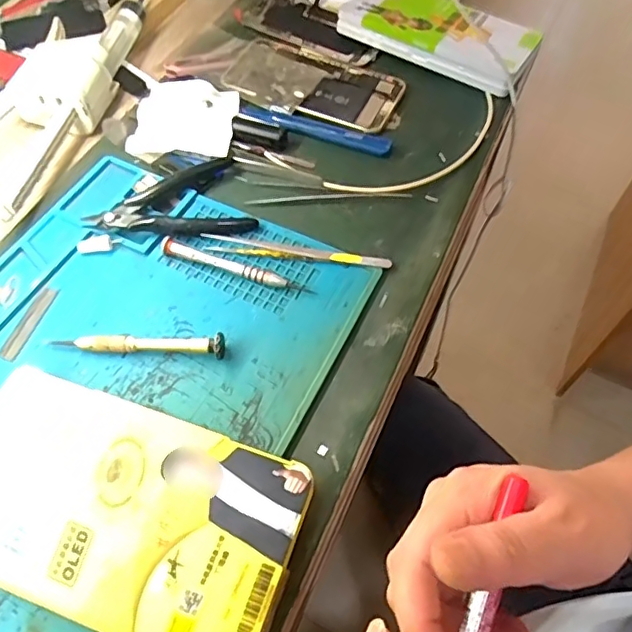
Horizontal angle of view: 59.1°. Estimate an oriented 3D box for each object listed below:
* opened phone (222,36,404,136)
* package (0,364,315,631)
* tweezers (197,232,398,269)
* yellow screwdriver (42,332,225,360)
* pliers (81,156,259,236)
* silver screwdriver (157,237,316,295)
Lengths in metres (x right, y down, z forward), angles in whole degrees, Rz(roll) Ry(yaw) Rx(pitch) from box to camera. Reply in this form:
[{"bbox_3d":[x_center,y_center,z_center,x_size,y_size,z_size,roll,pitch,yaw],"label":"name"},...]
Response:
[{"bbox_3d":[-0.004,-0.217,0.508,0.162,0.010,0.088,24,61,13],"label":"opened phone"},{"bbox_3d":[-0.106,0.102,0.300,0.192,0.022,0.107,20,60,11],"label":"package"},{"bbox_3d":[-0.014,-0.047,0.403,0.135,0.011,0.012,8,58,3],"label":"tweezers"},{"bbox_3d":[-0.115,0.018,0.358,0.113,0.014,0.011,3,58,0],"label":"yellow screwdriver"},{"bbox_3d":[-0.108,-0.091,0.419,0.119,0.012,0.078,-5,58,-4],"label":"pliers"},{"bbox_3d":[-0.056,-0.036,0.393,0.110,0.011,0.015,18,59,10],"label":"silver screwdriver"}]

